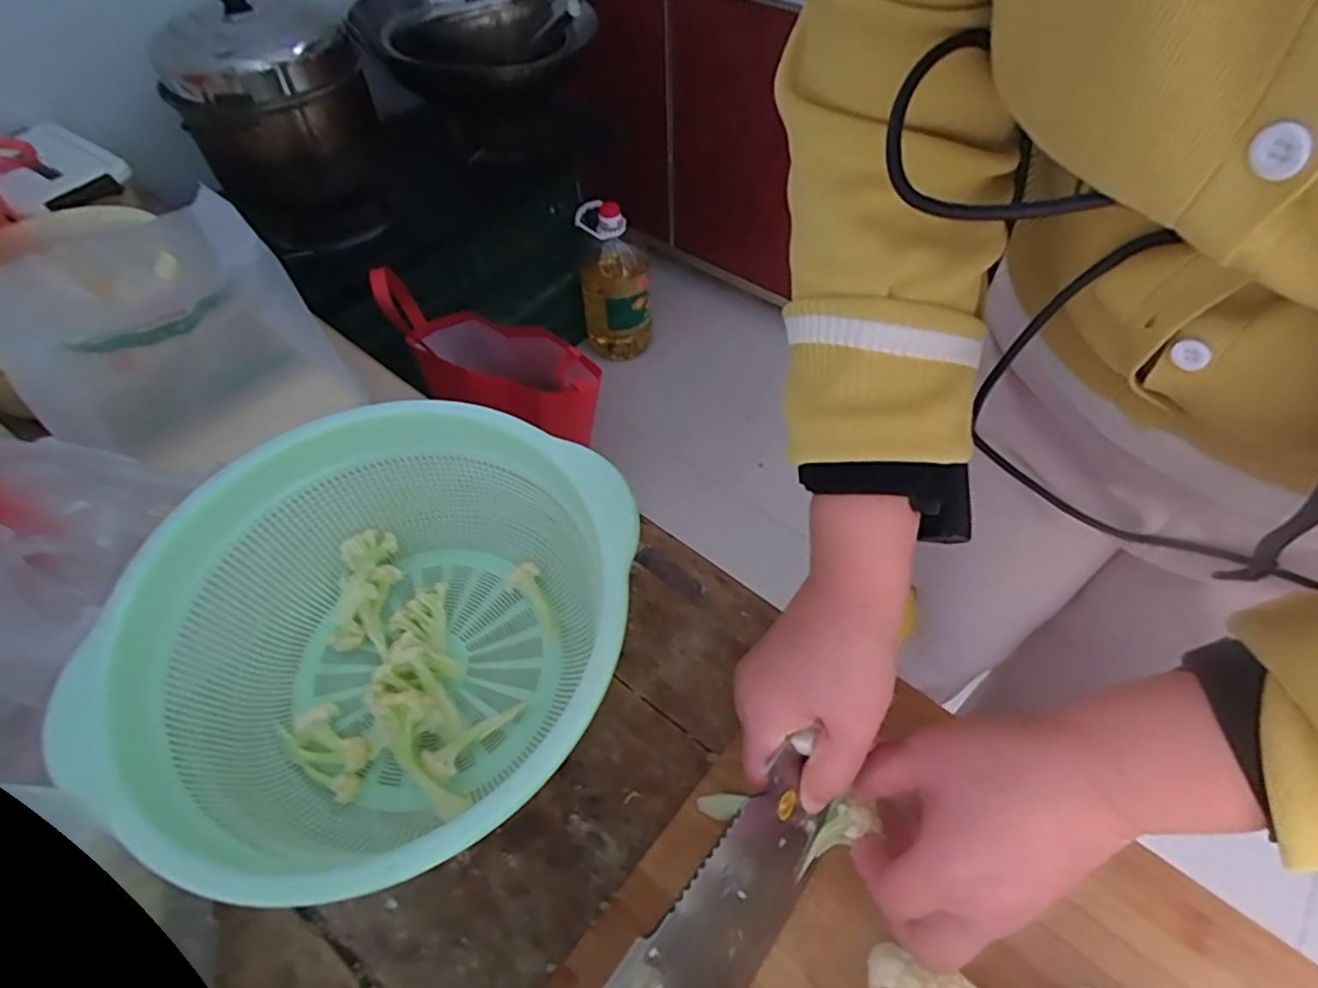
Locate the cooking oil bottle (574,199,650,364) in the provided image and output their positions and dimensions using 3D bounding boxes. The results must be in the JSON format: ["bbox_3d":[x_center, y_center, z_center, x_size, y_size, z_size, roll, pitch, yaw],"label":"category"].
[{"bbox_3d":[-0.098,-0.453,1.474,0.146,0.355,0.167,-7,54,-2],"label":"cooking oil bottle"}]

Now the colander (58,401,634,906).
[{"bbox_3d":[-0.158,0.092,0.407,0.279,0.124,0.275,1,54,3],"label":"colander"}]

